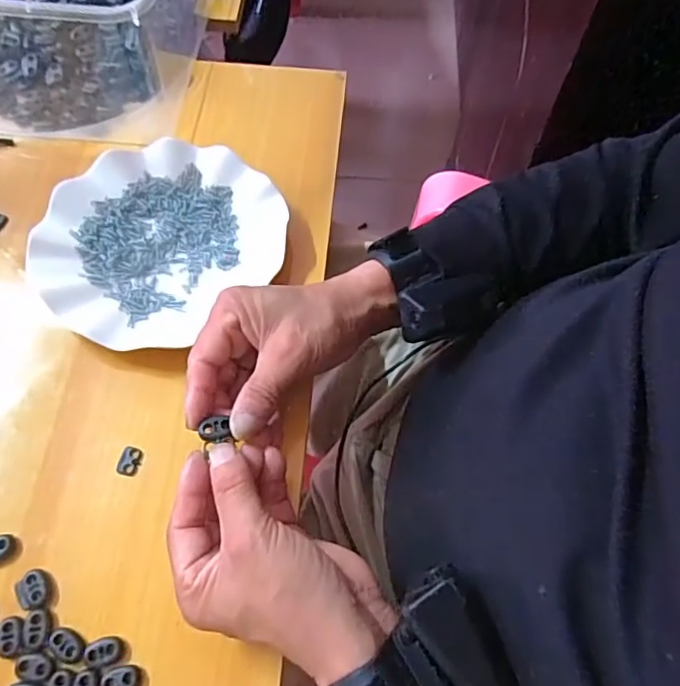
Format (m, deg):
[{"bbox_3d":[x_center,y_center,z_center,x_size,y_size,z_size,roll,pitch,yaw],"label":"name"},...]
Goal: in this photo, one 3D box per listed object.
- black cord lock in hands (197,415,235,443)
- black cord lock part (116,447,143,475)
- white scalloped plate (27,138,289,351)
[{"bbox_3d":[-0.074,0.050,0.334,0.020,0.004,0.014,-9,64,-4],"label":"black cord lock in hands"},{"bbox_3d":[-0.140,0.078,0.377,0.014,0.004,0.019,15,65,7],"label":"black cord lock part"},{"bbox_3d":[-0.140,-0.081,0.437,0.168,0.023,0.180,0,64,0],"label":"white scalloped plate"}]

